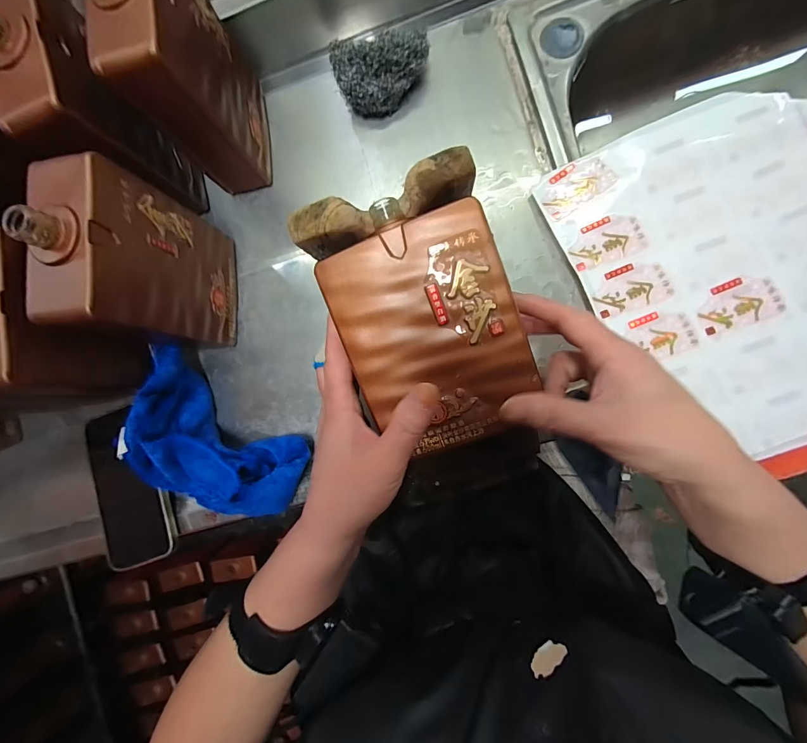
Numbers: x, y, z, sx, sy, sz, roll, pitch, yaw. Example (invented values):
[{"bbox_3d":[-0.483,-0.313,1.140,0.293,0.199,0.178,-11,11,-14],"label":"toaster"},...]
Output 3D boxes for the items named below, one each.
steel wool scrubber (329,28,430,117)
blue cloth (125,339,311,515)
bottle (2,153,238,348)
[{"bbox_3d":[-0.028,-0.286,0.342,0.096,0.042,0.068,7,88,9],"label":"steel wool scrubber"},{"bbox_3d":[-0.185,0.067,0.335,0.185,0.066,0.102,35,93,9],"label":"blue cloth"},{"bbox_3d":[-0.208,-0.081,0.298,0.053,0.160,0.121,1,87,9],"label":"bottle"}]

